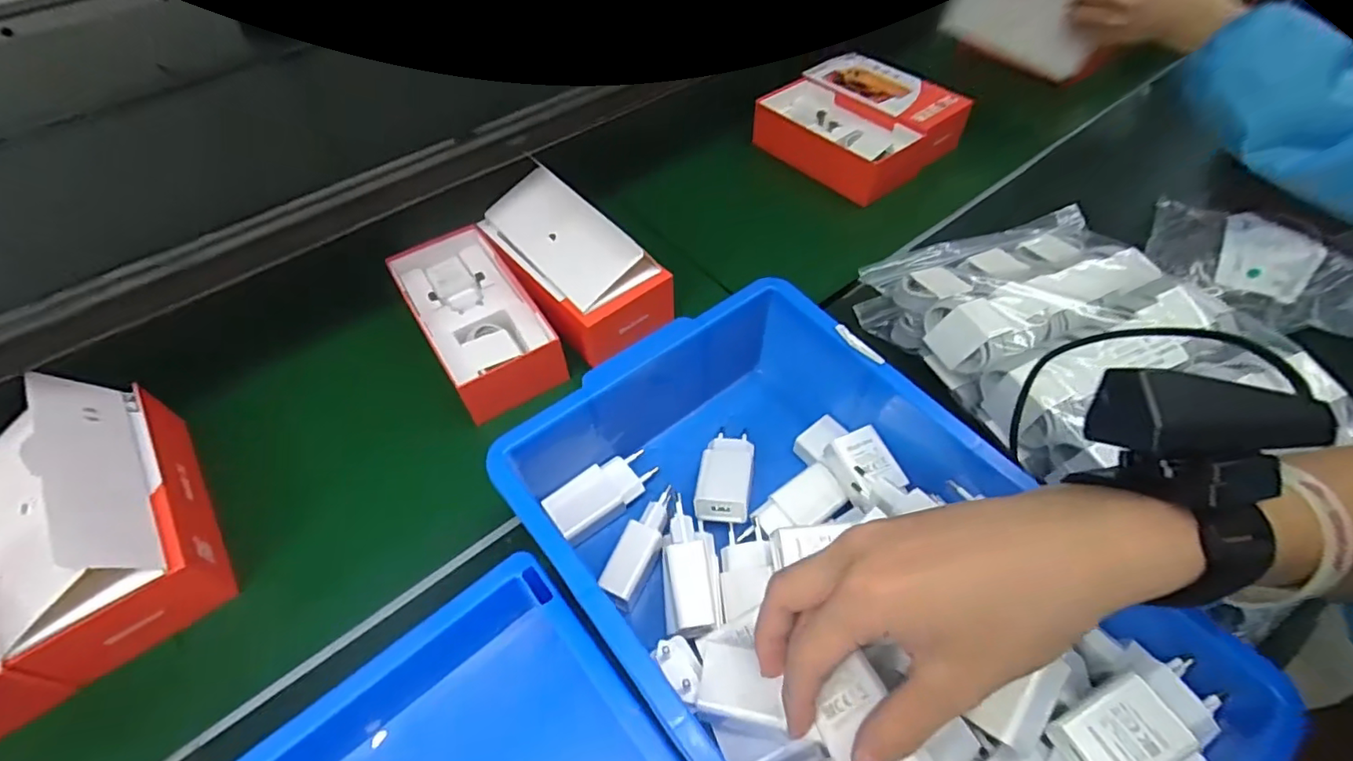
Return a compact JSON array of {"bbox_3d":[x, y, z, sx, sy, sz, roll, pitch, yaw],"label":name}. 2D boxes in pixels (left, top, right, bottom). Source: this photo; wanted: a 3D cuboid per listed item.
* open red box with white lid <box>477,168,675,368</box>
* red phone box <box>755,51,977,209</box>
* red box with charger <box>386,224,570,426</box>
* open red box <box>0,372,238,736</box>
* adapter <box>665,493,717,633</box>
[{"bbox_3d":[-0.090,-0.115,0.519,0.104,0.073,0.188,-29,58,-19],"label":"open red box with white lid"},{"bbox_3d":[0.211,-0.302,0.687,0.180,0.057,0.188,-35,60,-23],"label":"red phone box"},{"bbox_3d":[-0.171,-0.055,0.519,0.096,0.054,0.216,-29,58,-19],"label":"red box with charger"},{"bbox_3d":[-0.425,0.105,0.369,0.187,0.101,0.176,-32,59,-21],"label":"open red box"},{"bbox_3d":[0.007,0.110,0.355,0.025,0.029,0.079,-7,53,-4],"label":"adapter"}]

